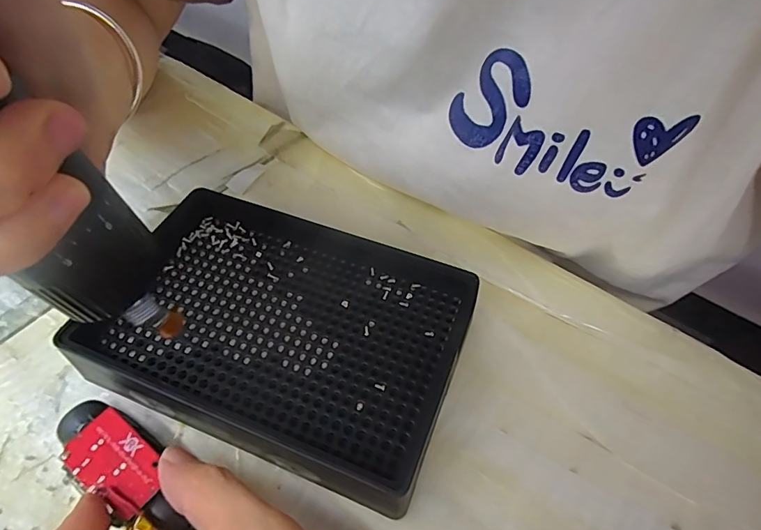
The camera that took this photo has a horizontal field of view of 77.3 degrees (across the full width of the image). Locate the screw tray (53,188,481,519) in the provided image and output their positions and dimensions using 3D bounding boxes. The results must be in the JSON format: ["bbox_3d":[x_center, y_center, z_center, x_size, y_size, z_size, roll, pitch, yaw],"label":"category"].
[{"bbox_3d":[-0.040,0.023,0.194,0.140,0.030,0.097,18,54,14],"label":"screw tray"}]

